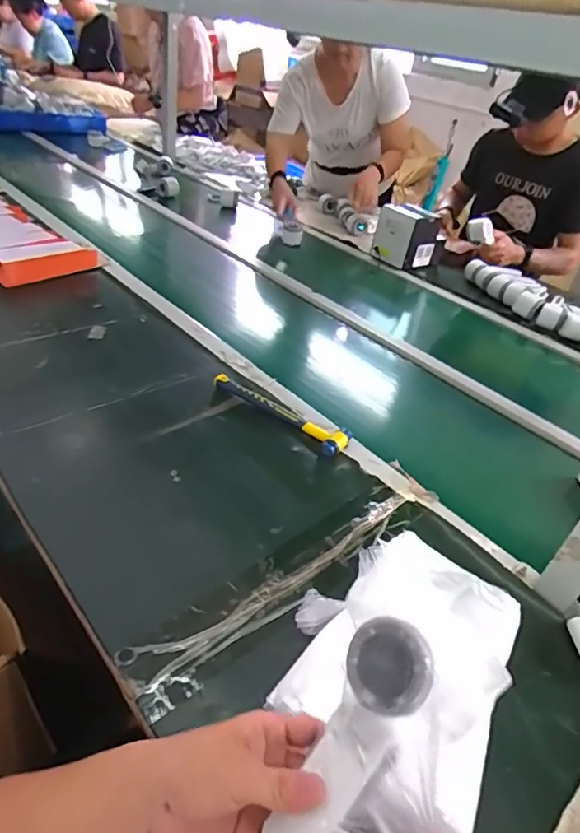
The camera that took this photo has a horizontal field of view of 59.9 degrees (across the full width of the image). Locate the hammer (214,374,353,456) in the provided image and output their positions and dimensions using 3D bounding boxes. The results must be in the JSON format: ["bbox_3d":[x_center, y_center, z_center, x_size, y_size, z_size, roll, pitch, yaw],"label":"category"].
[{"bbox_3d":[-0.015,-0.010,0.795,0.240,0.026,0.055,30,41,26],"label":"hammer"}]

